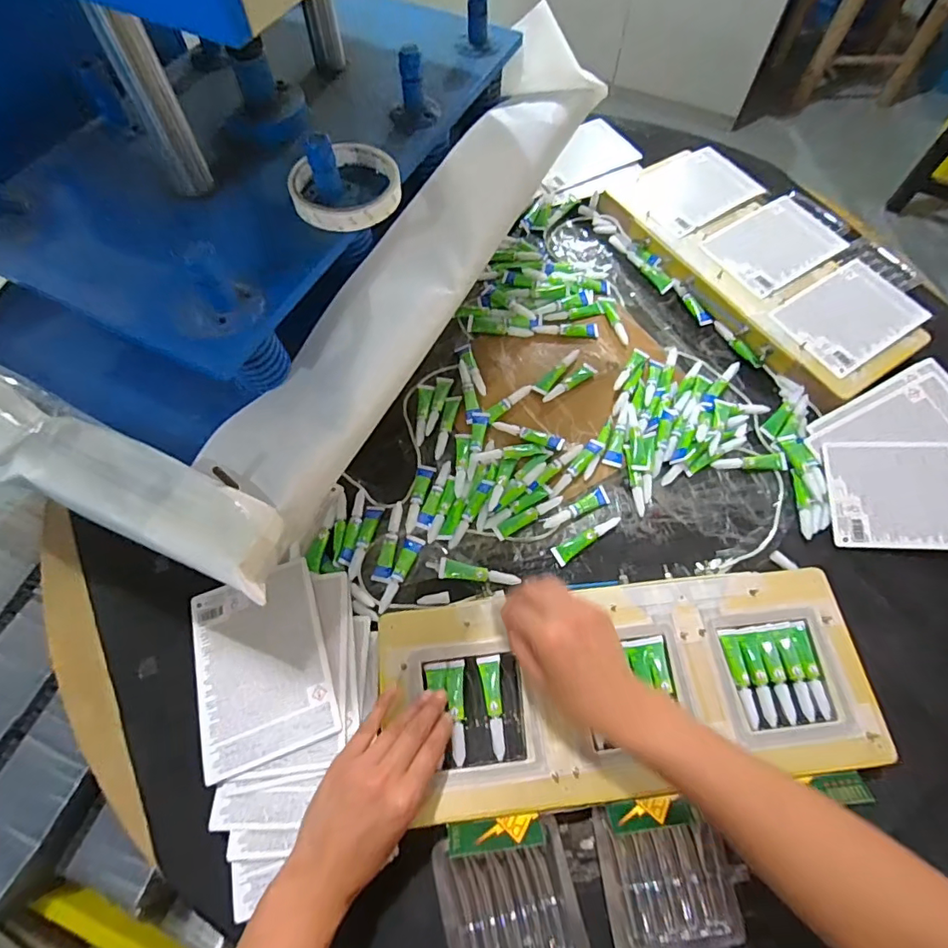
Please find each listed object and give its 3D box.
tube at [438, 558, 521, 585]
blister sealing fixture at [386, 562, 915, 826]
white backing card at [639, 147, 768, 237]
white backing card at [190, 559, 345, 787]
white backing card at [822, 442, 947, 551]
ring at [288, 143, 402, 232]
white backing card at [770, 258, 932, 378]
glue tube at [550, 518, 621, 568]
[{"bbox_3d":[0.005,0.099,0.529,0.081,0.007,0.019,6,64,2],"label":"tube"},{"bbox_3d":[0.134,0.185,0.459,0.415,0.014,0.168,-6,64,-3],"label":"blister sealing fixture"},{"bbox_3d":[0.315,-0.406,0.741,0.170,0.008,0.123,-30,68,-15],"label":"white backing card"},{"bbox_3d":[-0.193,0.169,0.475,0.114,0.009,0.166,-21,58,-6],"label":"white backing card"},{"bbox_3d":[0.468,0.022,0.555,0.167,0.009,0.114,0,80,6],"label":"white backing card"},{"bbox_3d":[-0.103,-0.234,0.426,0.085,0.018,0.084,0,64,-1],"label":"ring"},{"bbox_3d":[0.462,-0.196,0.637,0.169,0.010,0.115,-32,68,-14],"label":"white backing card"},{"bbox_3d":[0.119,0.067,0.551,0.082,0.007,0.019,-31,68,-15],"label":"glue tube"}]

